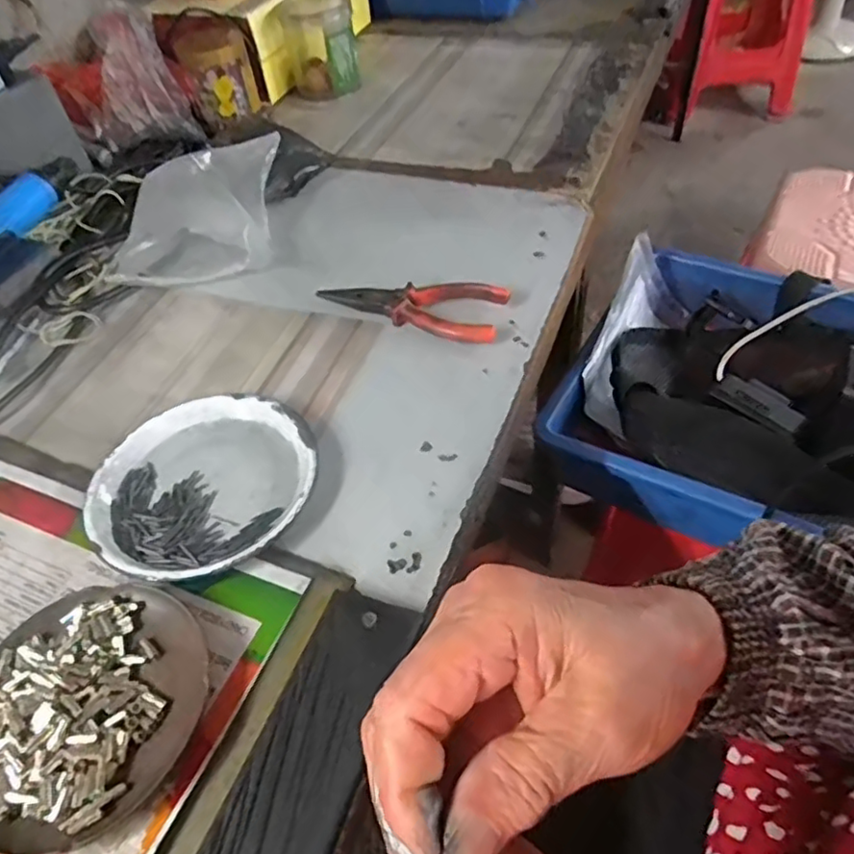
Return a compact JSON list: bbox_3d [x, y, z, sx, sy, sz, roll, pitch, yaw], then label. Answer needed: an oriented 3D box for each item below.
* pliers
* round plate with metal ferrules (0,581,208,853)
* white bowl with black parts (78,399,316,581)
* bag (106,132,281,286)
[{"bbox_3d":[-0.013,-0.093,0.472,0.143,0.021,0.047,13,51,16],"label":"pliers"},{"bbox_3d":[-0.160,0.128,0.290,0.112,0.026,0.111,-3,49,3],"label":"round plate with metal ferrules"},{"bbox_3d":[-0.134,0.034,0.379,0.130,0.016,0.131,-3,49,3],"label":"white bowl with black parts"},{"bbox_3d":[-0.202,-0.193,0.563,0.128,0.049,0.165,-4,49,2],"label":"bag"}]

